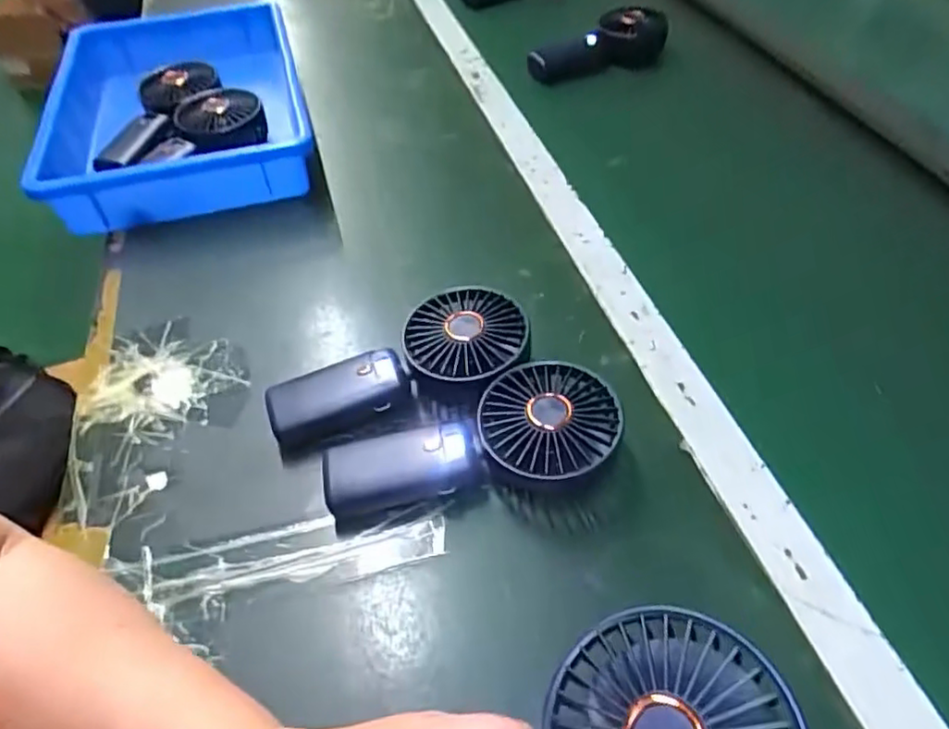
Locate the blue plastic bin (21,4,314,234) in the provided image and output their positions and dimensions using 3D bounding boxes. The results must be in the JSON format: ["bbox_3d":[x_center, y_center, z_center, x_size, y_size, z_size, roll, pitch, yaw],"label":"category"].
[{"bbox_3d":[-0.313,-0.282,0.667,0.241,0.064,0.371,-13,49,-10],"label":"blue plastic bin"}]

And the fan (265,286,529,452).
[{"bbox_3d":[-0.052,0.001,0.429,0.178,0.050,0.091,-10,49,-8],"label":"fan"}]

